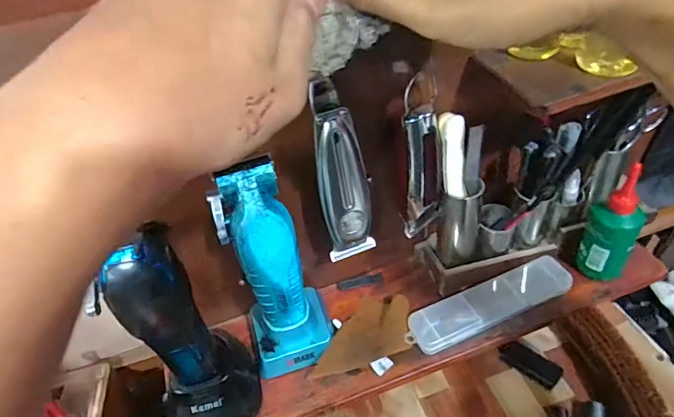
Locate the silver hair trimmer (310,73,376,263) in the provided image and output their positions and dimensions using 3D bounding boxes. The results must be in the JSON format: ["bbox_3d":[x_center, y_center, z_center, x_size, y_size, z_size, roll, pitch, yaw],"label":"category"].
[{"bbox_3d":[0.005,-0.022,0.352,0.039,0.151,0.028,-10,43,-3],"label":"silver hair trimmer"}]

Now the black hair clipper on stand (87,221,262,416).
[{"bbox_3d":[-0.112,0.090,0.329,0.071,0.187,0.069,-26,46,-18],"label":"black hair clipper on stand"}]

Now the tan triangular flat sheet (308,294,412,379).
[{"bbox_3d":[0.029,0.117,0.405,0.058,0.015,0.097,19,49,25],"label":"tan triangular flat sheet"}]

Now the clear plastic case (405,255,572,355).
[{"bbox_3d":[0.141,0.087,0.418,0.161,0.014,0.042,-20,44,-12],"label":"clear plastic case"}]

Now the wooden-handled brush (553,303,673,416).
[{"bbox_3d":[0.294,0.207,0.422,0.051,0.045,0.252,-11,42,-4],"label":"wooden-handled brush"}]

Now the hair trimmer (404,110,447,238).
[{"bbox_3d":[0.072,-0.028,0.374,0.031,0.112,0.021,-31,48,-23],"label":"hair trimmer"}]

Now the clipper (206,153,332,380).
[{"bbox_3d":[-0.048,0.052,0.361,0.068,0.179,0.067,-15,44,-8],"label":"clipper"}]

